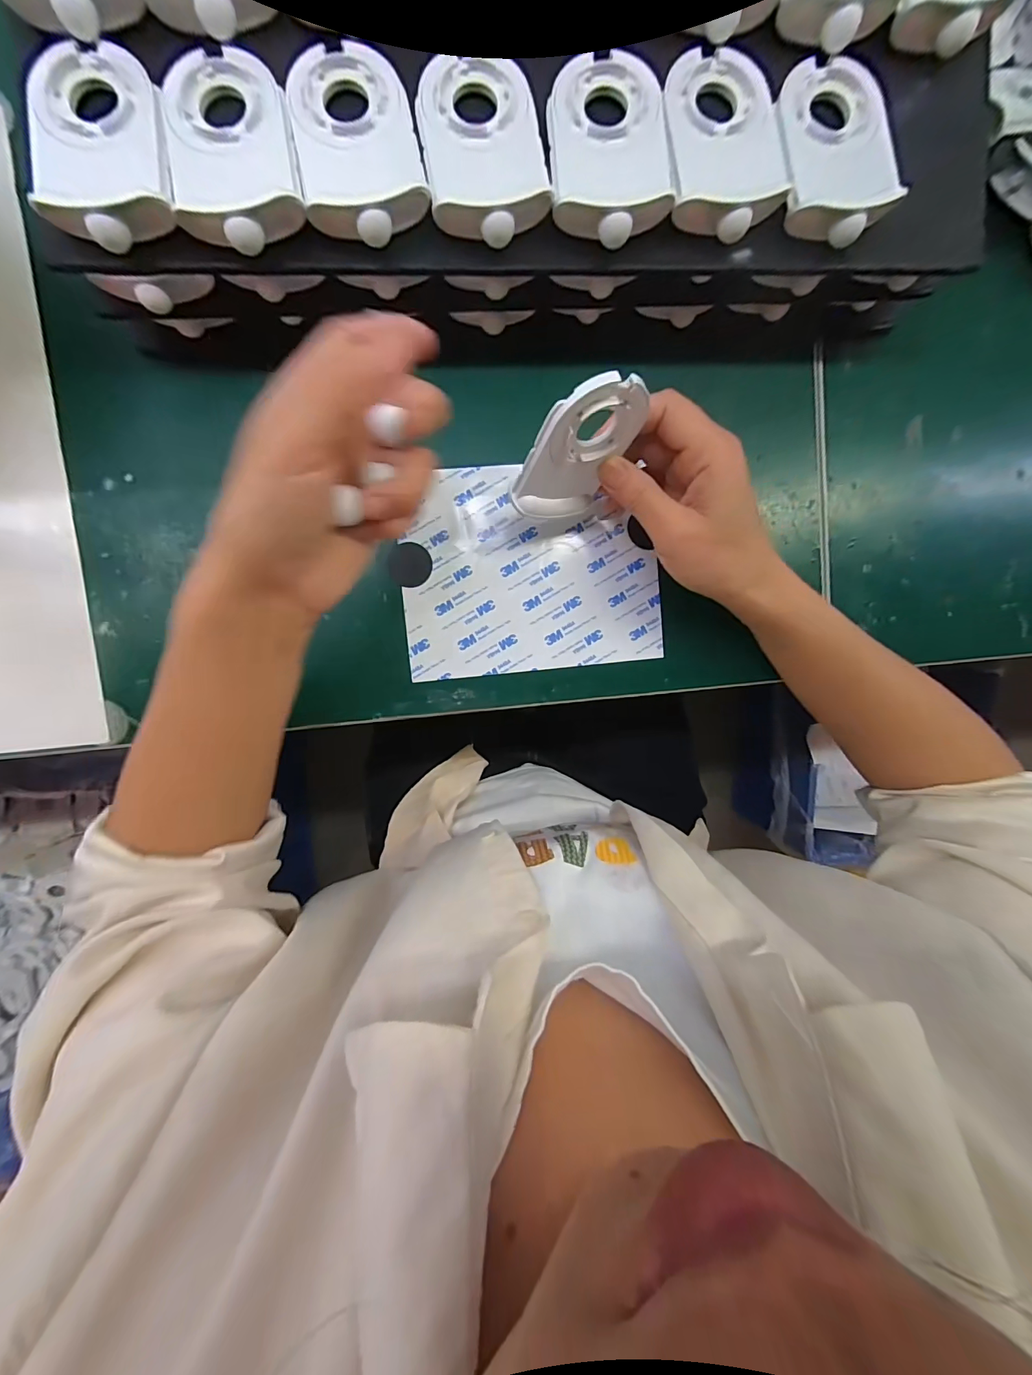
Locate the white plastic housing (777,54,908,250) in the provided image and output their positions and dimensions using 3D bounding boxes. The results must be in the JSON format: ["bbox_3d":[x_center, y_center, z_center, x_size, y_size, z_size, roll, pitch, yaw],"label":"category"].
[{"bbox_3d":[0.166,-0.278,0.225,0.059,0.017,0.089,-4,95,-3],"label":"white plastic housing"}]

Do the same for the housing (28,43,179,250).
[{"bbox_3d":[-0.193,-0.253,0.201,0.057,0.015,0.088,-7,95,-3],"label":"housing"}]

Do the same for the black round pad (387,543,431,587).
[{"bbox_3d":[-0.071,-0.082,0.291,0.028,0.004,0.028,0,95,-4],"label":"black round pad"}]

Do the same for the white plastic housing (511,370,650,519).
[{"bbox_3d":[0.034,-0.124,0.231,0.056,0.081,0.011,-10,70,-26],"label":"white plastic housing"}]

